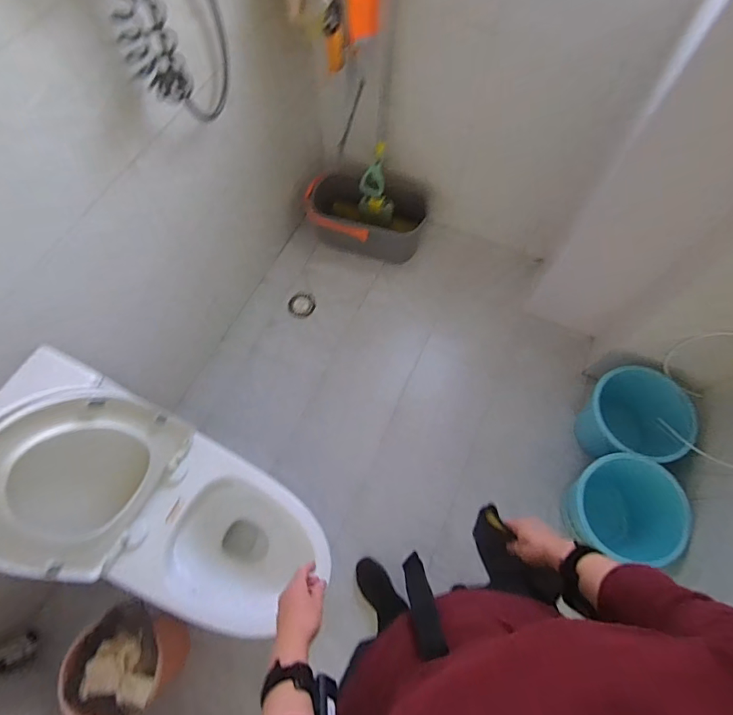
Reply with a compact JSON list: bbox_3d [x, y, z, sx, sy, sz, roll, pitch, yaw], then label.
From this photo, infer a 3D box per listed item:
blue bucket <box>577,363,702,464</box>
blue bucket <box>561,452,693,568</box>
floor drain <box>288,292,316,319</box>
[{"bbox_3d":[0.801,0.189,1.333,0.270,0.206,0.267,13,67,6],"label":"blue bucket"},{"bbox_3d":[0.713,0.442,1.283,0.286,0.247,0.274,4,66,2],"label":"blue bucket"},{"bbox_3d":[-0.248,-0.203,1.693,0.098,0.010,0.108,-34,70,-13],"label":"floor drain"}]

